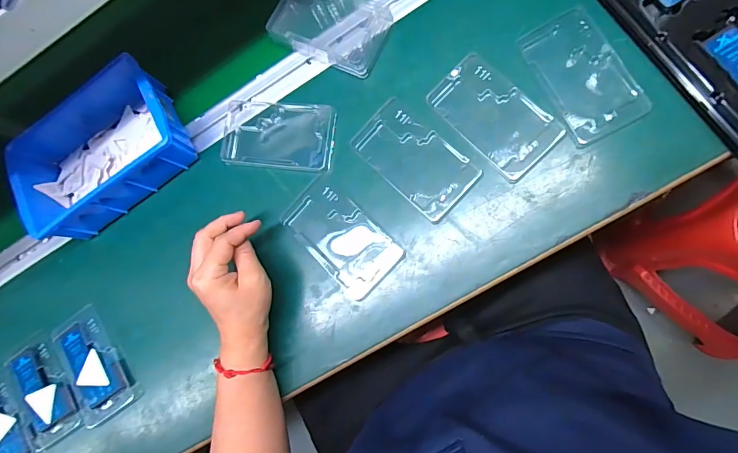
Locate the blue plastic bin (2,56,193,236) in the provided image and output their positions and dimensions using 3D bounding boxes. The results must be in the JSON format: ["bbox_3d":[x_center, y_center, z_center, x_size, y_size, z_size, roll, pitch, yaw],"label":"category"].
[{"bbox_3d":[-0.315,-0.094,0.477,0.200,0.057,0.144,-33,80,8],"label":"blue plastic bin"}]

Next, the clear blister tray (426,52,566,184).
[{"bbox_3d":[0.126,-0.112,0.412,0.073,0.010,0.130,-44,75,4],"label":"clear blister tray"}]

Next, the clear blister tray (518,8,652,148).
[{"bbox_3d":[0.206,-0.148,0.395,0.069,0.011,0.127,-29,77,8],"label":"clear blister tray"}]

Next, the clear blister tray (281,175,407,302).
[{"bbox_3d":[-0.030,0.011,0.433,0.073,0.005,0.126,-46,75,4],"label":"clear blister tray"}]

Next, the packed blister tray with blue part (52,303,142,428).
[{"bbox_3d":[-0.330,0.166,0.487,0.074,0.014,0.126,-29,77,8],"label":"packed blister tray with blue part"}]

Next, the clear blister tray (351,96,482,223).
[{"bbox_3d":[0.048,-0.071,0.425,0.071,0.005,0.127,-46,75,4],"label":"clear blister tray"}]

